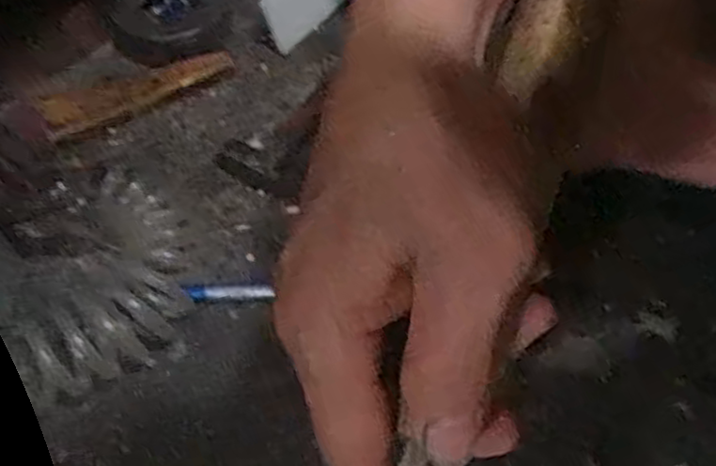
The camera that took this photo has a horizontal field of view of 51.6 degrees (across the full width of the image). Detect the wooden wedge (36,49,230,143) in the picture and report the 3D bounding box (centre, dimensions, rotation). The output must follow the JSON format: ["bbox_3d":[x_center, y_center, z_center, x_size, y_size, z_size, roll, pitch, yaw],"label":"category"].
[{"bbox_3d":[-0.190,-0.126,0.642,0.164,0.019,0.046,-30,58,-19],"label":"wooden wedge"}]

